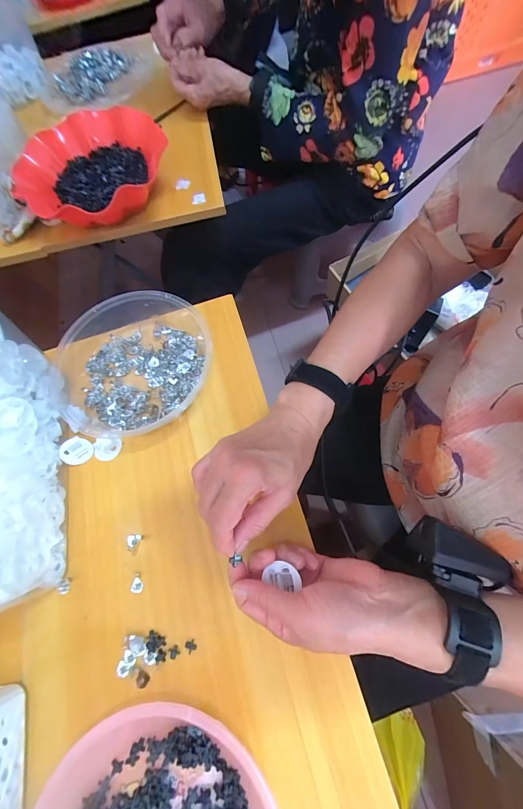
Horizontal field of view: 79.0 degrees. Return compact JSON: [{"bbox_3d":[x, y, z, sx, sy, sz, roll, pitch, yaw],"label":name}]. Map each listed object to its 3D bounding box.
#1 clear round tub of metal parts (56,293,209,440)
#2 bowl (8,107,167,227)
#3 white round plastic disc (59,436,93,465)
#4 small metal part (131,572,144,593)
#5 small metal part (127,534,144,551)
[{"bbox_3d":[-0.155,-0.045,0.382,0.190,0.046,0.176,-2,69,5],"label":"clear round tub of metal parts"},{"bbox_3d":[-0.258,-0.354,0.492,0.211,0.078,0.192,-2,69,5],"label":"bowl"},{"bbox_3d":[-0.213,0.054,0.365,0.032,0.005,0.031,-5,98,-34],"label":"white round plastic disc"},{"bbox_3d":[-0.124,0.178,0.317,0.012,0.004,0.018,-1,70,5],"label":"small metal part"},{"bbox_3d":[-0.132,0.144,0.330,0.016,0.004,0.016,-3,69,5],"label":"small metal part"}]

